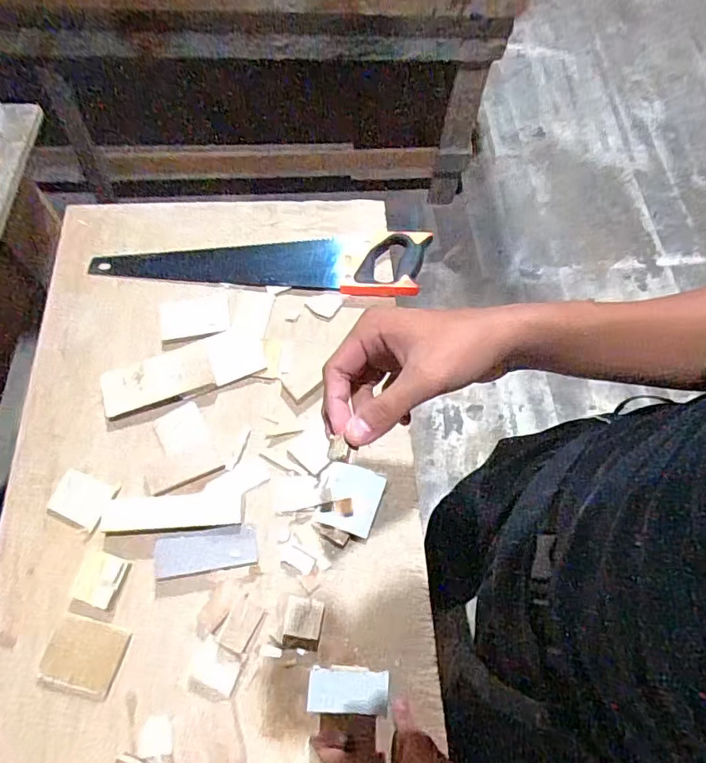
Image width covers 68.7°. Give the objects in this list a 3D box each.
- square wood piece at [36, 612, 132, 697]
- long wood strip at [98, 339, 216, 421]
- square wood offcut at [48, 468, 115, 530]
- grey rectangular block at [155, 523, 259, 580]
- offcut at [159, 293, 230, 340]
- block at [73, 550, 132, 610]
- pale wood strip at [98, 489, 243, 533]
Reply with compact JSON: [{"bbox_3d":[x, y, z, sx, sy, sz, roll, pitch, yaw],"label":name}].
[{"bbox_3d":[-0.301,0.306,0.580,0.084,0.006,0.068,15,65,4],"label":"square wood piece"},{"bbox_3d":[-0.271,-0.003,0.721,0.150,0.016,0.074,-18,67,-12],"label":"long wood strip"},{"bbox_3d":[-0.344,0.148,0.653,0.072,0.010,0.060,19,65,6],"label":"square wood offcut"},{"bbox_3d":[-0.177,0.203,0.623,0.119,0.013,0.049,-7,65,-7],"label":"grey rectangular block"},{"bbox_3d":[-0.233,-0.097,0.761,0.100,0.006,0.061,-8,65,-7],"label":"offcut"},{"bbox_3d":[-0.294,0.231,0.604,0.049,0.013,0.054,15,65,4],"label":"block"},{"bbox_3d":[-0.219,0.158,0.630,0.163,0.010,0.042,-3,65,-5],"label":"pale wood strip"}]

